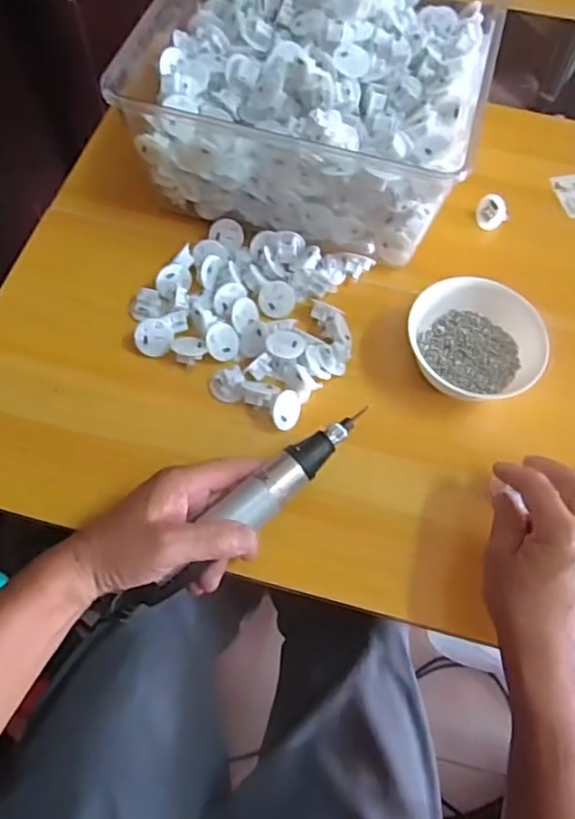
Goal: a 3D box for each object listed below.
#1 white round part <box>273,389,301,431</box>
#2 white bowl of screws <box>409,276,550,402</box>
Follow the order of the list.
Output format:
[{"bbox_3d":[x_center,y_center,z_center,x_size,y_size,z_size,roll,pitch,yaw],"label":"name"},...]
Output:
[{"bbox_3d":[-0.002,0.001,0.529,0.026,0.012,0.033,45,61,-28],"label":"white round part"},{"bbox_3d":[0.159,-0.055,0.550,0.109,0.064,0.112,1,63,-2],"label":"white bowl of screws"}]

